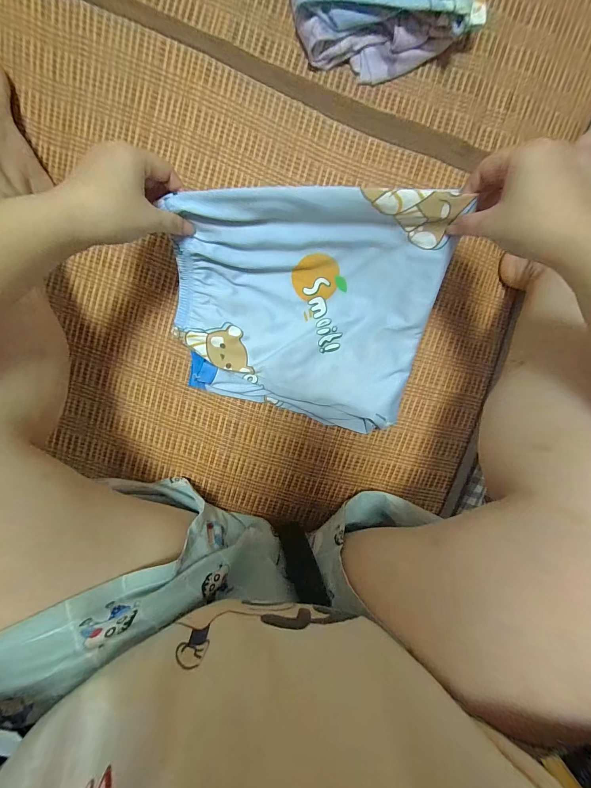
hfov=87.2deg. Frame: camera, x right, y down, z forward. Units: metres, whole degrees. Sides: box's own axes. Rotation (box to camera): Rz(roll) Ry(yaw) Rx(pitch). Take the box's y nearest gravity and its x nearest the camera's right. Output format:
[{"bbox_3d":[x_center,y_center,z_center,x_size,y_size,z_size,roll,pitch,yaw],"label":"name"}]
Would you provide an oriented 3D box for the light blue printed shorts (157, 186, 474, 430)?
[{"bbox_3d":[0.010,-0.087,0.333,0.276,0.098,0.230,12,97,-4],"label":"light blue printed shorts"}]

